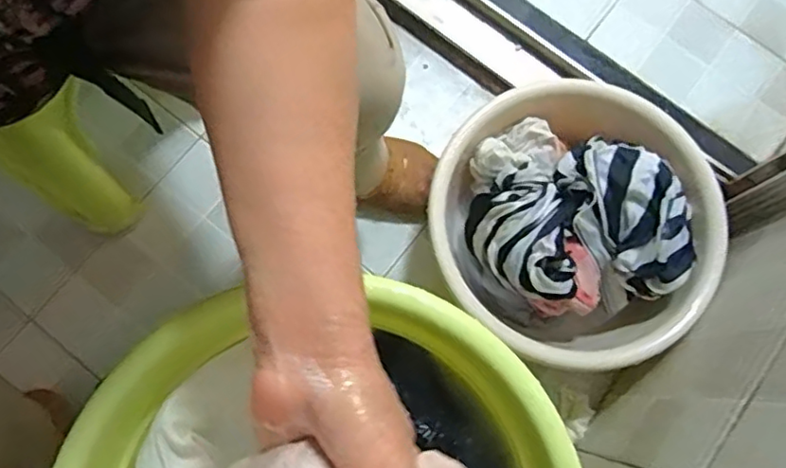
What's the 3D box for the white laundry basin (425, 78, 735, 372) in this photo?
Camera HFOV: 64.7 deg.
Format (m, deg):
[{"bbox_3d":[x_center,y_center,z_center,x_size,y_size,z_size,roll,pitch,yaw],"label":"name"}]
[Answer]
[{"bbox_3d":[0.206,-0.012,0.720,0.311,0.150,0.292,0,77,-2],"label":"white laundry basin"}]

